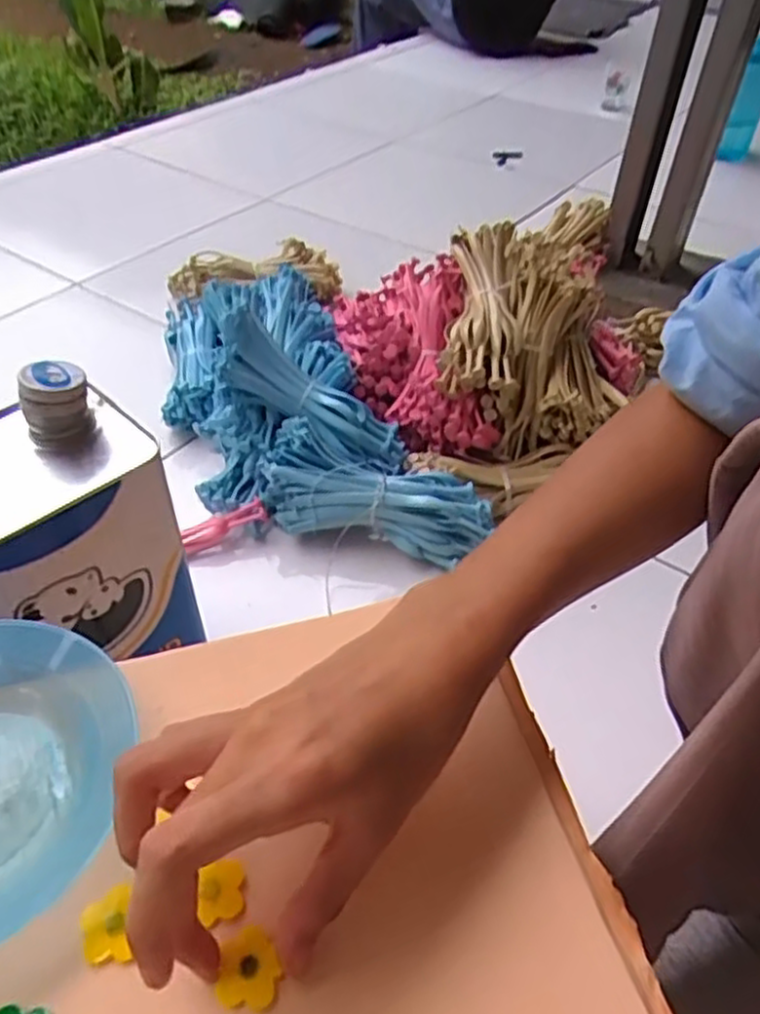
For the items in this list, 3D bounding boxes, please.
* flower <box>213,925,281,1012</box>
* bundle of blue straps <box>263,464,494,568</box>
[{"bbox_3d":[-0.043,0.151,0.246,0.020,0.004,0.022,3,45,1],"label":"flower"},{"bbox_3d":[-0.005,0.001,0.698,0.210,0.059,0.066,4,45,2],"label":"bundle of blue straps"}]

